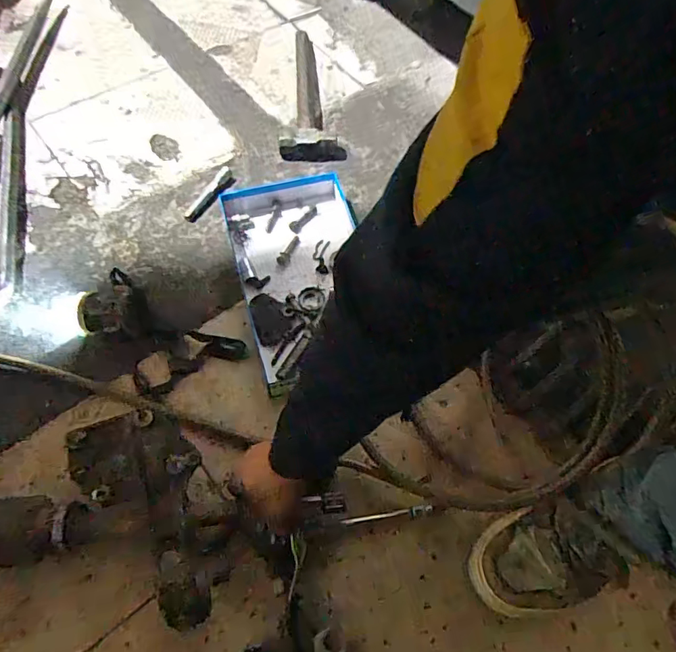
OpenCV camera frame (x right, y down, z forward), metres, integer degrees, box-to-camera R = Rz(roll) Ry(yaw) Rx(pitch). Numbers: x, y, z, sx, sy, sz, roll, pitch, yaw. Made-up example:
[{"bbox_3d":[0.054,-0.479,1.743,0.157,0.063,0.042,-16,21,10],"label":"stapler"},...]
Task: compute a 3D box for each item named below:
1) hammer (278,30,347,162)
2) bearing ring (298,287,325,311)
[{"bbox_3d":[-0.060,-0.501,1.011,0.124,0.041,0.445,-2,60,-4],"label":"hammer"},{"bbox_3d":[-0.042,-0.042,0.764,0.041,0.005,0.045,-1,60,-3],"label":"bearing ring"}]

